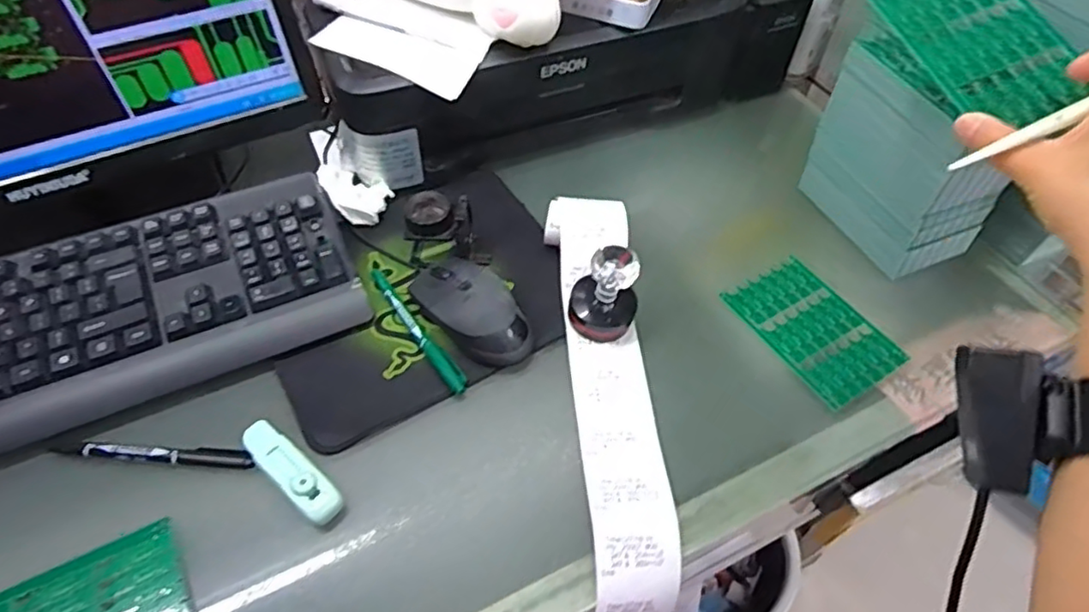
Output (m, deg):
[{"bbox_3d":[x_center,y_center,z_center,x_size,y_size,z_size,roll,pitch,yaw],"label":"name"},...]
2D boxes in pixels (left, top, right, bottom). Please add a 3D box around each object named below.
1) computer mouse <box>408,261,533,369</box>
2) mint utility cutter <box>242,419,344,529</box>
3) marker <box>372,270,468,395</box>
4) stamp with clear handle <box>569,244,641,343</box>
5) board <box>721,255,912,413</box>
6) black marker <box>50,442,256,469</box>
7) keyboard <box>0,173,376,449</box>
[{"bbox_3d":[-0.058,0.002,0.489,0.055,0.038,0.109,-31,59,-23],"label":"computer mouse"},{"bbox_3d":[-0.169,0.107,0.412,0.088,0.014,0.025,35,59,22],"label":"mint utility cutter"},{"bbox_3d":[-0.102,0.017,0.496,0.014,0.010,0.142,-29,59,-22],"label":"marker"},{"bbox_3d":[0.047,-0.012,0.478,0.050,0.077,0.045,8,53,4],"label":"stamp with clear handle"},{"bbox_3d":[0.220,0.018,0.512,0.089,0.004,0.126,-26,58,-21],"label":"board"},{"bbox_3d":[-0.264,0.101,0.422,0.137,0.012,0.012,3,53,0],"label":"black marker"},{"bbox_3d":[-0.366,0.021,0.466,0.437,0.040,0.160,-20,56,-17],"label":"keyboard"}]

